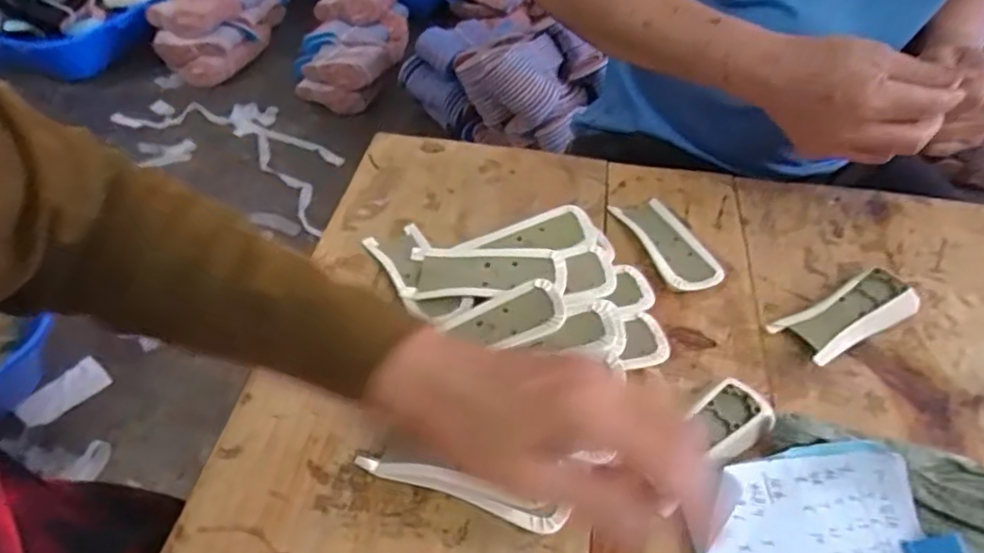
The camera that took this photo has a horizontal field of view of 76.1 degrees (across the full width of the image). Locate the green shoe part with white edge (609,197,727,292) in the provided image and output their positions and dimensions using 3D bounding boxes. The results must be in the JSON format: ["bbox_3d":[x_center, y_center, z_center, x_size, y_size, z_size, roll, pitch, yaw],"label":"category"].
[{"bbox_3d":[0.146,-0.029,0.527,0.047,0.019,0.114,-11,47,-14],"label":"green shoe part with white edge"}]

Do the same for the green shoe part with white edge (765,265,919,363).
[{"bbox_3d":[0.267,0.029,0.474,0.107,0.027,0.043,-20,50,-21],"label":"green shoe part with white edge"}]

